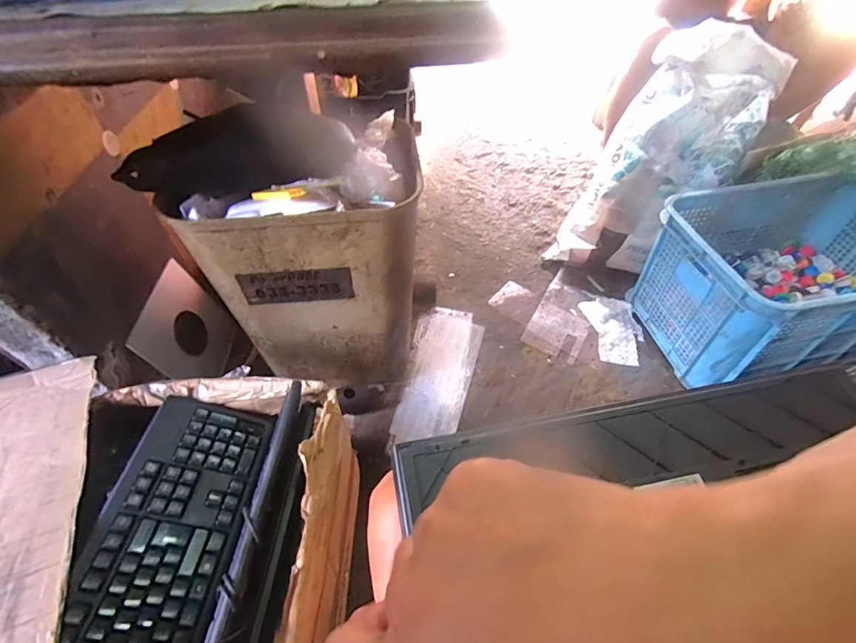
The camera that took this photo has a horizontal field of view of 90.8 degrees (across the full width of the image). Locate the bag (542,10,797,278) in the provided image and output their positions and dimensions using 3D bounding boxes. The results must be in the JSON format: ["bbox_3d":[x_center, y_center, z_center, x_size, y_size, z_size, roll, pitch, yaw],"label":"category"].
[{"bbox_3d":[0.602,-0.410,1.136,0.206,0.666,0.296,8,33,-51],"label":"bag"}]

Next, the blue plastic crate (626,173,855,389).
[{"bbox_3d":[0.828,-0.104,0.987,0.526,0.300,0.429,-11,51,-8],"label":"blue plastic crate"}]

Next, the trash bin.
[{"bbox_3d":[-0.211,-0.111,0.818,0.359,0.494,0.269,-6,51,-4],"label":"trash bin"}]

